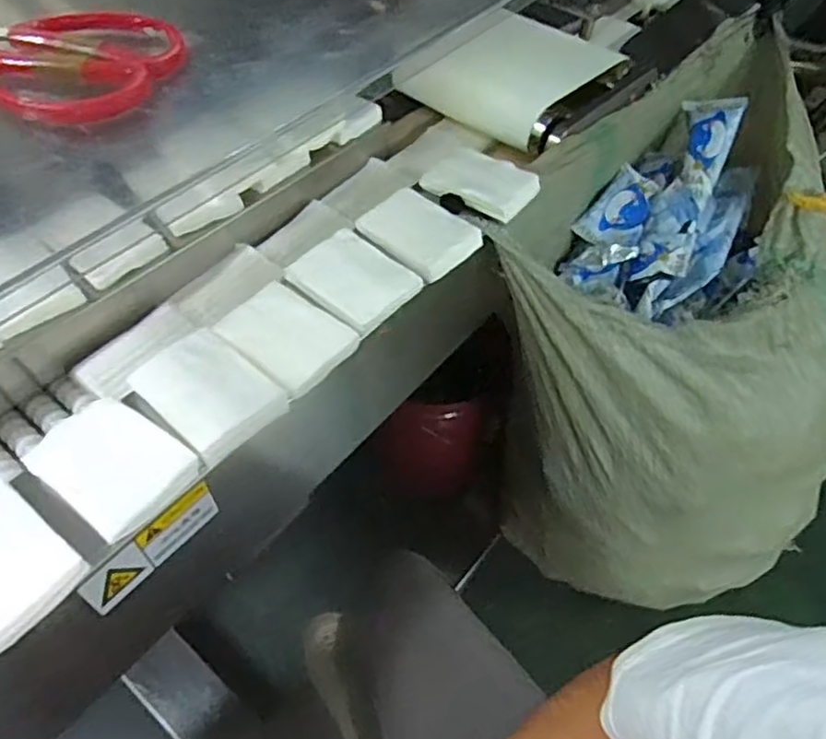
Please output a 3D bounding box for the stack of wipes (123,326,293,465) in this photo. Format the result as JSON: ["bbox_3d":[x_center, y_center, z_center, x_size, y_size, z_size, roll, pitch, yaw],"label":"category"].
[{"bbox_3d":[-0.151,0.015,0.489,0.094,0.024,0.076,38,59,24],"label":"stack of wipes"}]

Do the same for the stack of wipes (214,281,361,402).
[{"bbox_3d":[-0.102,-0.029,0.530,0.103,0.007,0.078,35,58,22],"label":"stack of wipes"}]

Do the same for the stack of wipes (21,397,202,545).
[{"bbox_3d":[-0.212,0.063,0.461,0.109,0.014,0.076,33,57,21],"label":"stack of wipes"}]

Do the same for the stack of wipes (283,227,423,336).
[{"bbox_3d":[-0.053,-0.081,0.566,0.074,0.015,0.102,-37,62,-27],"label":"stack of wipes"}]

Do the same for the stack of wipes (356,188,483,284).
[{"bbox_3d":[0.004,-0.129,0.611,0.079,0.014,0.107,-37,62,-27],"label":"stack of wipes"}]

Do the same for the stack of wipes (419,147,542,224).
[{"bbox_3d":[0.068,-0.188,0.654,0.101,0.016,0.074,32,57,20],"label":"stack of wipes"}]

